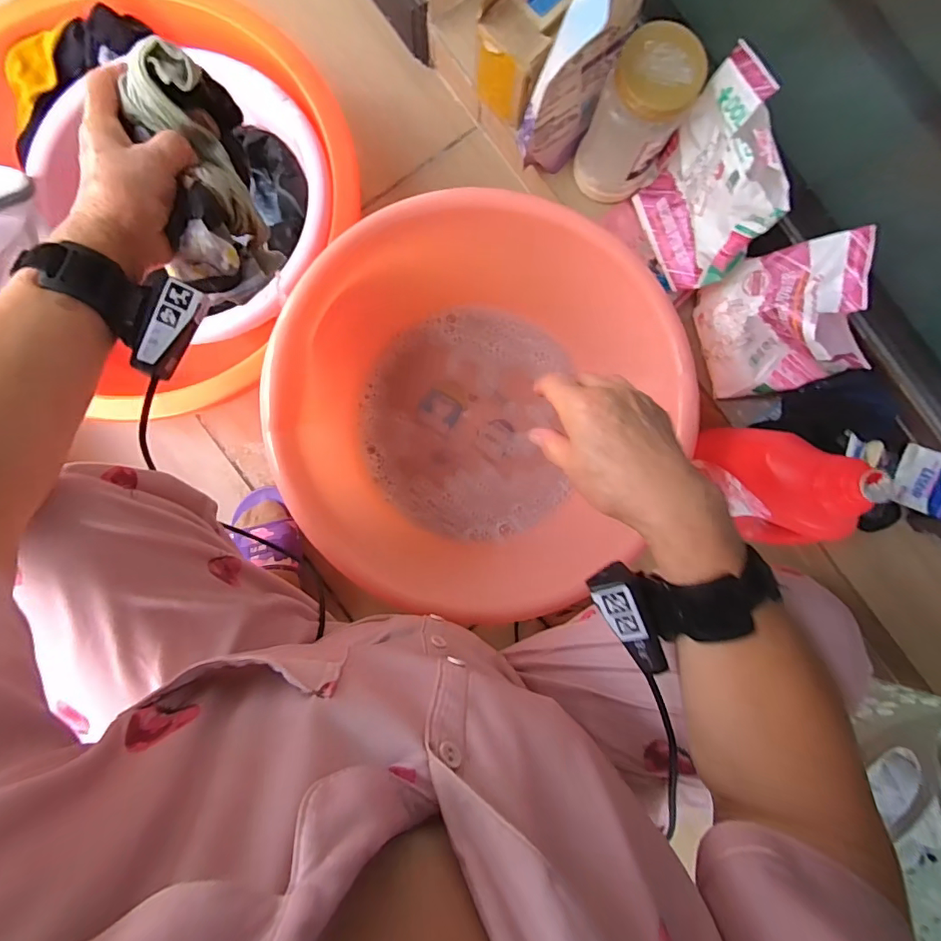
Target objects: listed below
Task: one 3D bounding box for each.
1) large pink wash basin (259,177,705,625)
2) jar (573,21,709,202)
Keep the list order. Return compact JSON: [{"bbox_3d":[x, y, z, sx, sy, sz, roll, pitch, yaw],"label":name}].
[{"bbox_3d":[0.009,-0.071,0.639,0.470,0.183,0.471,0,88,-3],"label":"large pink wash basin"},{"bbox_3d":[0.201,-0.419,0.586,0.092,0.166,0.093,0,88,-3],"label":"jar"}]

